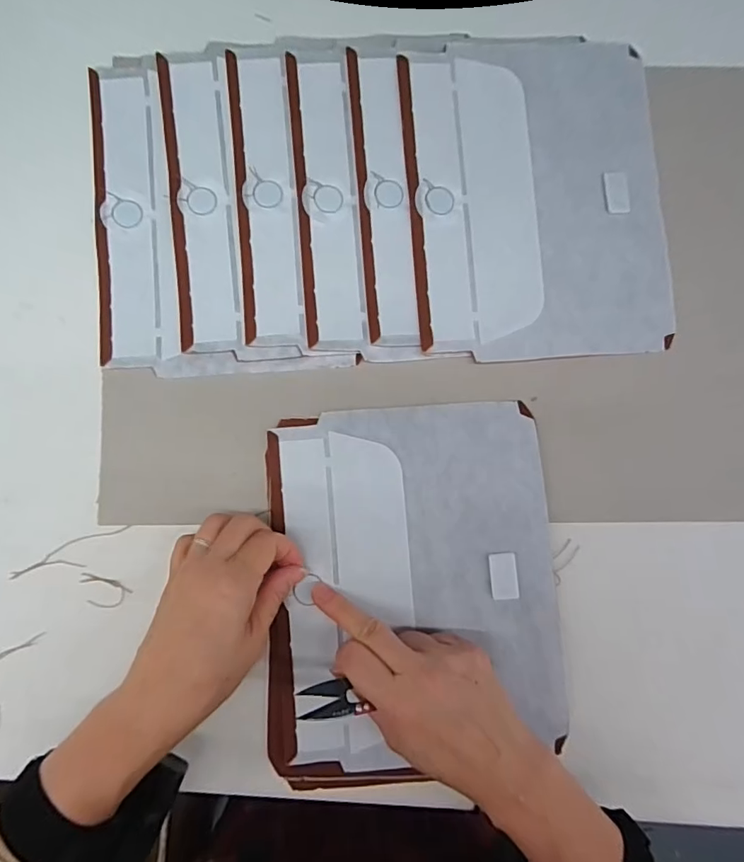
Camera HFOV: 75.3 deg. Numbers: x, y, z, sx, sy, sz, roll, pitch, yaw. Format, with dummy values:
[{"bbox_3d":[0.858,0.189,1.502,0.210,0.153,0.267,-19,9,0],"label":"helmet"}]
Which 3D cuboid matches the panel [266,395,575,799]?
[{"bbox_3d":[0.029,0.113,0.349,0.202,0.012,0.260,-4,86,0],"label":"panel"}]

